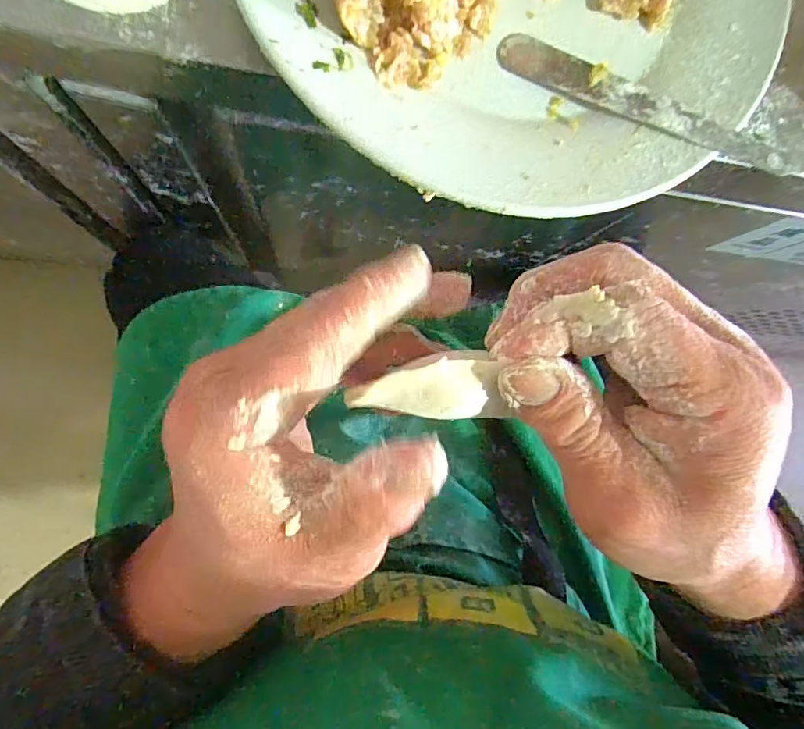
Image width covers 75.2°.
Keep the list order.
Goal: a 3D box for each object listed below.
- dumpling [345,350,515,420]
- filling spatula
[{"bbox_3d":[0.009,0.007,0.170,0.052,0.018,0.022,-1,88,-9],"label":"dumpling"},{"bbox_3d":[0.120,-0.131,0.264,0.150,0.004,0.018,25,85,2],"label":"filling spatula"}]

